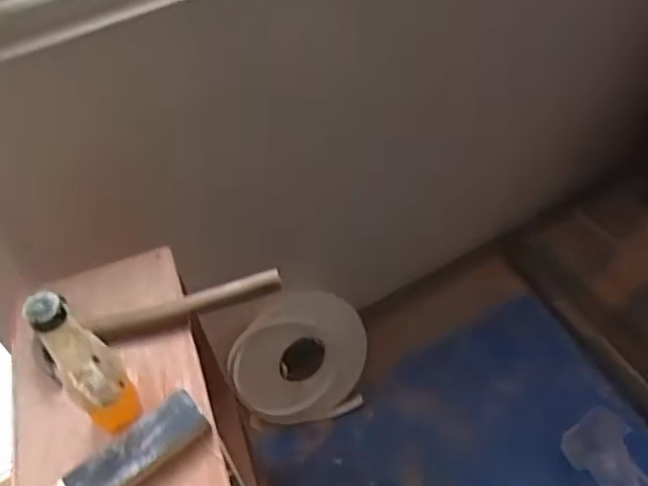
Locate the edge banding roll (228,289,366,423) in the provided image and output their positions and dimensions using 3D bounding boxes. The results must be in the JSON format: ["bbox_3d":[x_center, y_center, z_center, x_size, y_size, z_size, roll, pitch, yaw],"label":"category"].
[{"bbox_3d":[-0.048,0.286,1.425,0.316,0.349,0.044,-48,32,3],"label":"edge banding roll"}]

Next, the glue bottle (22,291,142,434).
[{"bbox_3d":[-0.224,0.118,0.576,0.053,0.198,0.050,-34,54,-23],"label":"glue bottle"}]

